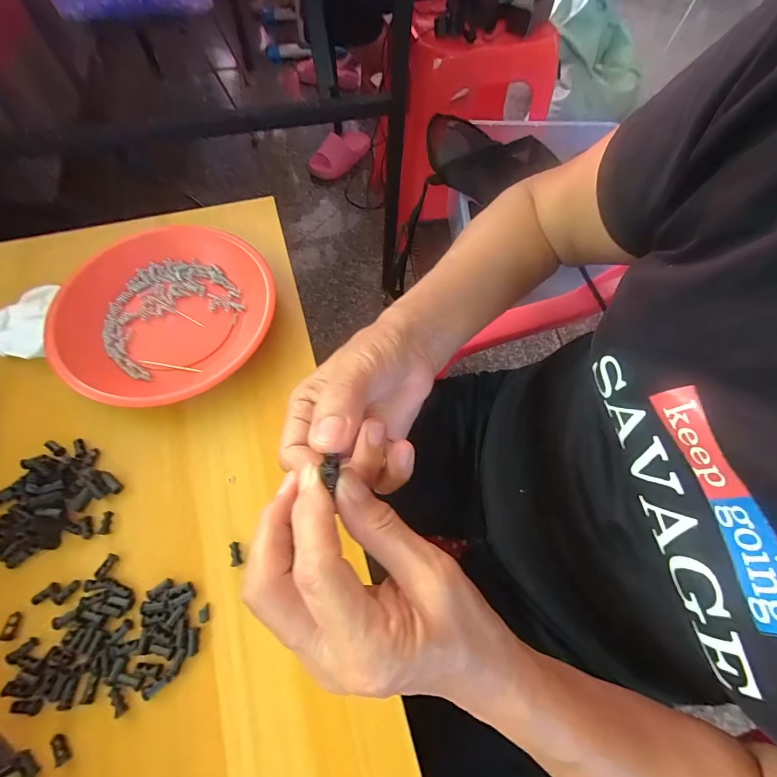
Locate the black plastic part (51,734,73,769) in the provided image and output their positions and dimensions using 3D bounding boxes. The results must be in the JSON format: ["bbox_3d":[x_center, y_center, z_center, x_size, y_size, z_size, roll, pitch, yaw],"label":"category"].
[{"bbox_3d":[-0.200,0.220,0.230,0.009,0.004,0.017,-31,70,-16],"label":"black plastic part"}]

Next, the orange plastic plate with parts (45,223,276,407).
[{"bbox_3d":[-0.213,-0.075,0.359,0.189,0.031,0.197,24,66,9],"label":"orange plastic plate with parts"}]

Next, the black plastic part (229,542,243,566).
[{"bbox_3d":[-0.114,0.123,0.281,0.008,0.004,0.016,-19,67,-11],"label":"black plastic part"}]

